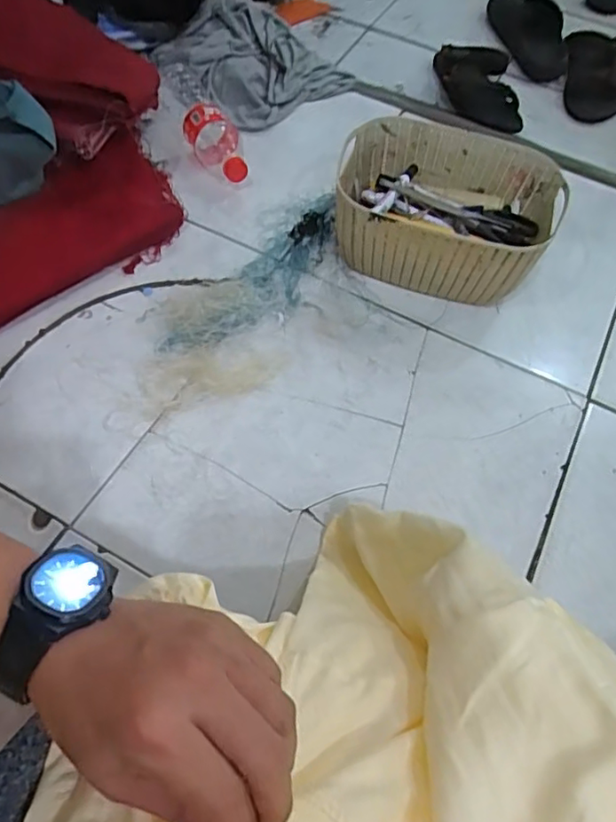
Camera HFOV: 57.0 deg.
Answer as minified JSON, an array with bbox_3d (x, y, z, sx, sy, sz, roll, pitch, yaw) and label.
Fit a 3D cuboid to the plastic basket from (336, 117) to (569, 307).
[{"bbox_3d":[0.161,-0.237,0.697,0.249,0.111,0.190,19,60,7],"label":"plastic basket"}]

